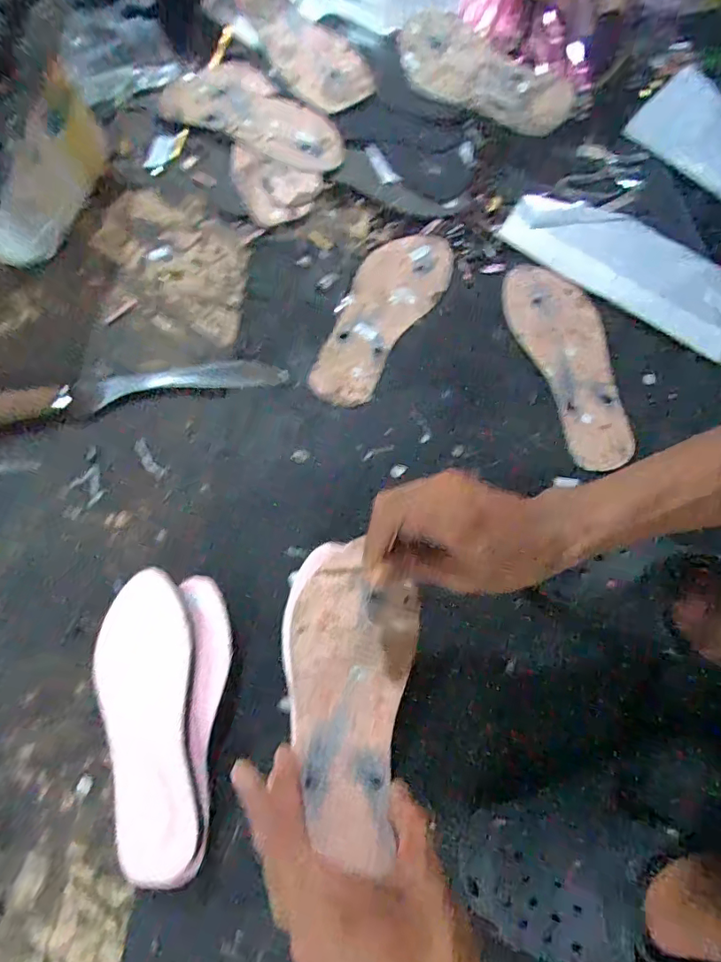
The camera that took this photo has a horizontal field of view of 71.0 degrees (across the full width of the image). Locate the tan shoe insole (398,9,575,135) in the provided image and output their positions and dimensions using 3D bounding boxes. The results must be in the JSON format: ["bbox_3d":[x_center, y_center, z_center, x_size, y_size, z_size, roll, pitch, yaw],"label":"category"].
[{"bbox_3d":[0.148,-0.488,0.602,0.215,0.023,0.095,23,93,9],"label":"tan shoe insole"}]

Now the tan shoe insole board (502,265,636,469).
[{"bbox_3d":[0.230,-0.133,0.553,0.097,0.009,0.241,-14,76,-6],"label":"tan shoe insole board"}]

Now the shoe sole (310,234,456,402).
[{"bbox_3d":[0.021,-0.187,0.555,0.087,0.009,0.235,32,77,6],"label":"shoe sole"}]

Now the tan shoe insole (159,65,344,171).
[{"bbox_3d":[-0.127,-0.454,0.627,0.237,0.014,0.102,23,76,4],"label":"tan shoe insole"}]

